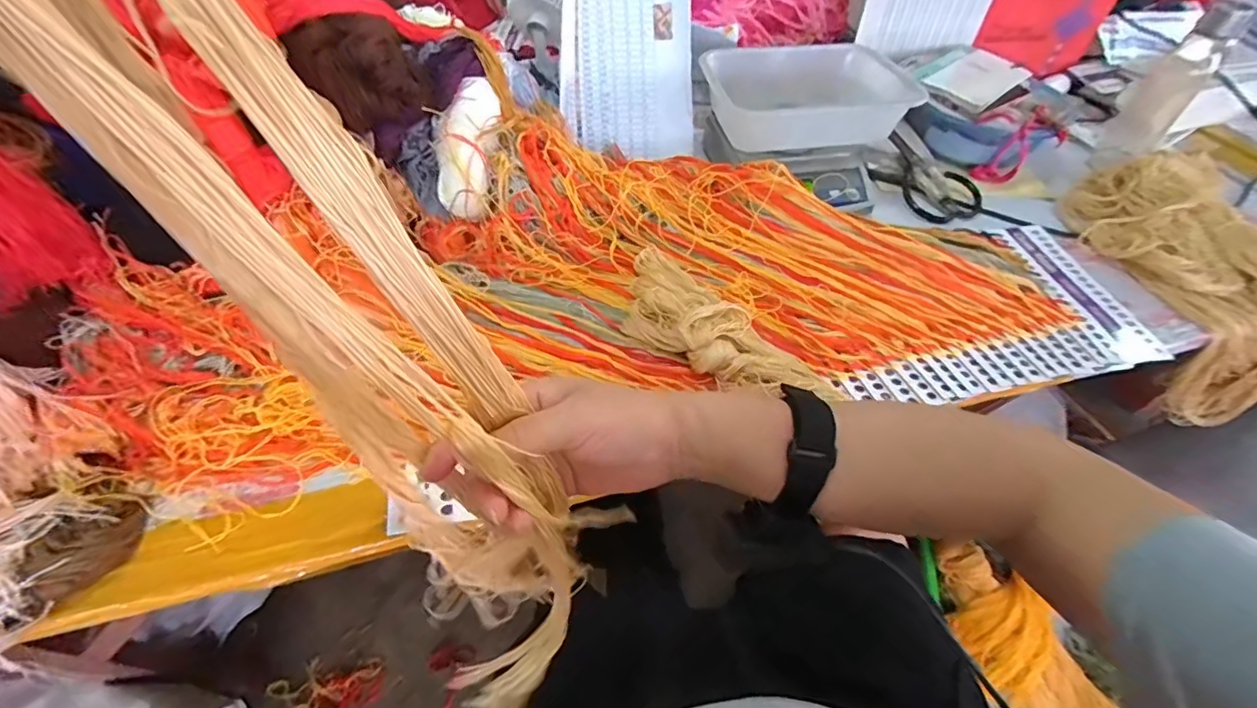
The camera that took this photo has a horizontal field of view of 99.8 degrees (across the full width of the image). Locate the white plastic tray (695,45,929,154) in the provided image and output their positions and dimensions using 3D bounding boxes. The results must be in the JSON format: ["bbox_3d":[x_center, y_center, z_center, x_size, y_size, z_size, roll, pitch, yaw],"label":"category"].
[{"bbox_3d":[0.249,-0.382,0.789,0.283,0.109,0.200,6,52,3],"label":"white plastic tray"}]

